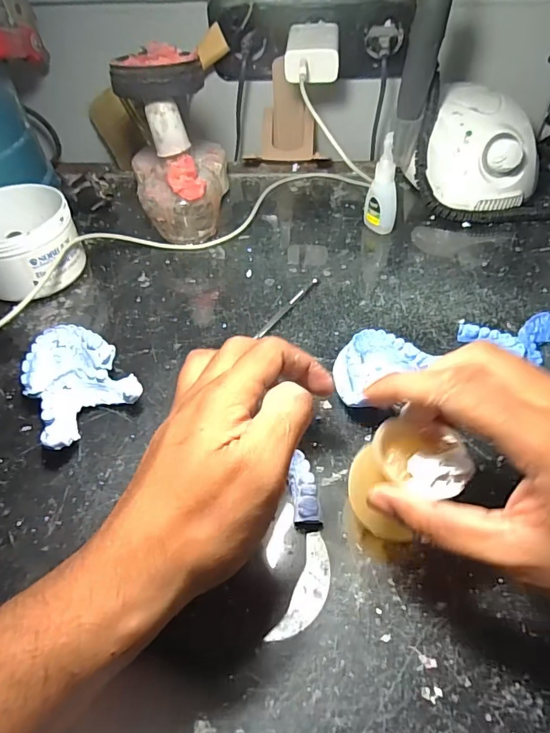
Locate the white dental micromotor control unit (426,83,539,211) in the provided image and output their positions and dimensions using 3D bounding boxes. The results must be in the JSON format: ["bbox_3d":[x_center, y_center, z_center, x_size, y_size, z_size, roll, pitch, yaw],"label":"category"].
[{"bbox_3d":[0.207,-0.212,0.477,0.104,0.084,0.108,13,50,13],"label":"white dental micromotor control unit"}]

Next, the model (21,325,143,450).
[{"bbox_3d":[-0.137,0.011,0.330,0.064,0.025,0.094,-30,53,-22],"label":"model"}]

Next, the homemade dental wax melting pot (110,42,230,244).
[{"bbox_3d":[-0.087,-0.191,0.428,0.080,0.149,0.090,-10,49,-6],"label":"homemade dental wax melting pot"}]

